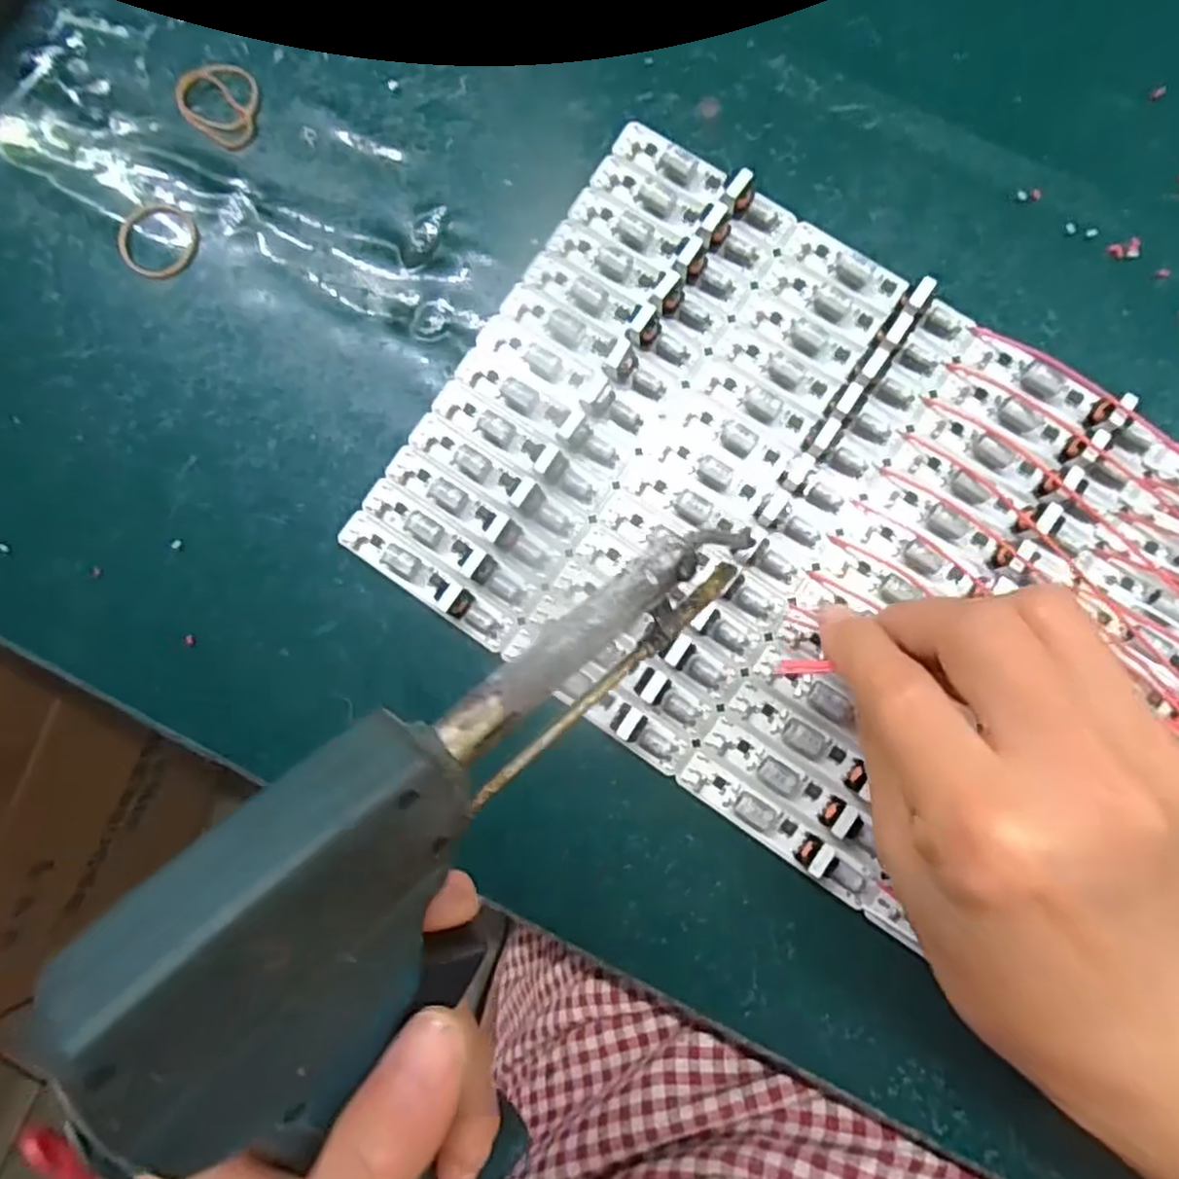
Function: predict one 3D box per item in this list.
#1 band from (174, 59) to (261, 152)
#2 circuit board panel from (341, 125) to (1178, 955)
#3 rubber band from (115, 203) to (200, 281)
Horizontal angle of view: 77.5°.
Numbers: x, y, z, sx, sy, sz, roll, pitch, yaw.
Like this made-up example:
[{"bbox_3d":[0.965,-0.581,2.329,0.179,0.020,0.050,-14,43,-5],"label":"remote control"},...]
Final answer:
[{"bbox_3d":[-0.149,-0.197,0.295,0.040,0.005,0.028,36,89,7],"label":"band"},{"bbox_3d":[0.080,-0.017,0.255,0.286,0.014,0.191,34,89,7],"label":"circuit board panel"},{"bbox_3d":[-0.173,-0.140,0.294,0.033,0.004,0.030,0,85,5],"label":"rubber band"}]

